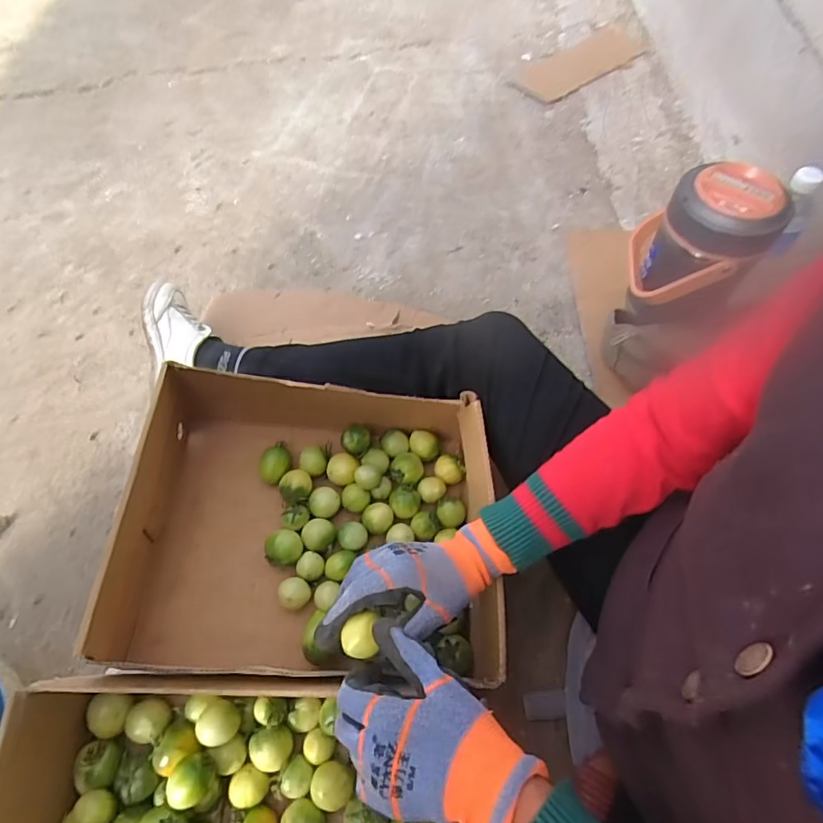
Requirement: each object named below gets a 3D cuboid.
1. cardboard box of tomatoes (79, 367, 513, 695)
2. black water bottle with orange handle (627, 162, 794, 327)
[{"bbox_3d":[-0.093,0.109,0.510,0.331,0.135,0.255,1,61,0],"label":"cardboard box of tomatoes"},{"bbox_3d":[0.396,-0.214,0.718,0.136,0.226,0.155,10,60,6],"label":"black water bottle with orange handle"}]

